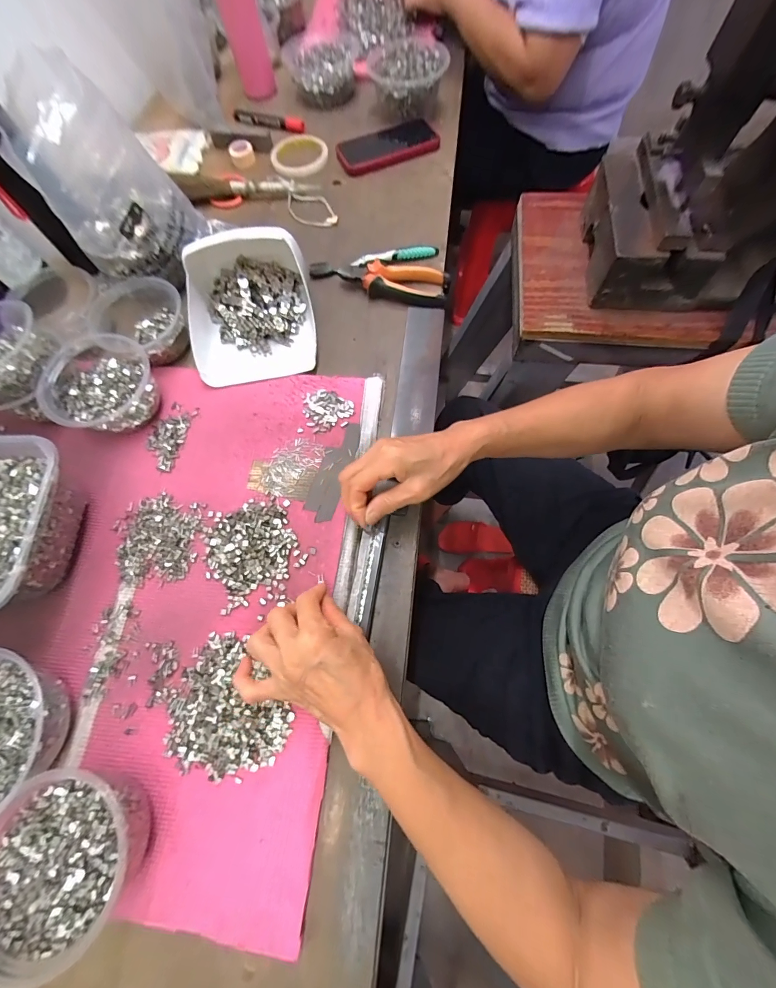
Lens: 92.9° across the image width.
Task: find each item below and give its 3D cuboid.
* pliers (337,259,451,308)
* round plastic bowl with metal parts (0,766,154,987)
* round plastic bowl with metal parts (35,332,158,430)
[{"bbox_3d":[0.008,-0.296,0.510,0.152,0.020,0.059,17,71,8],"label":"pliers"},{"bbox_3d":[-0.249,0.276,0.285,0.120,0.056,0.111,-1,70,1],"label":"round plastic bowl with metal parts"},{"bbox_3d":[-0.330,-0.126,0.433,0.110,0.062,0.105,-1,70,1],"label":"round plastic bowl with metal parts"}]

